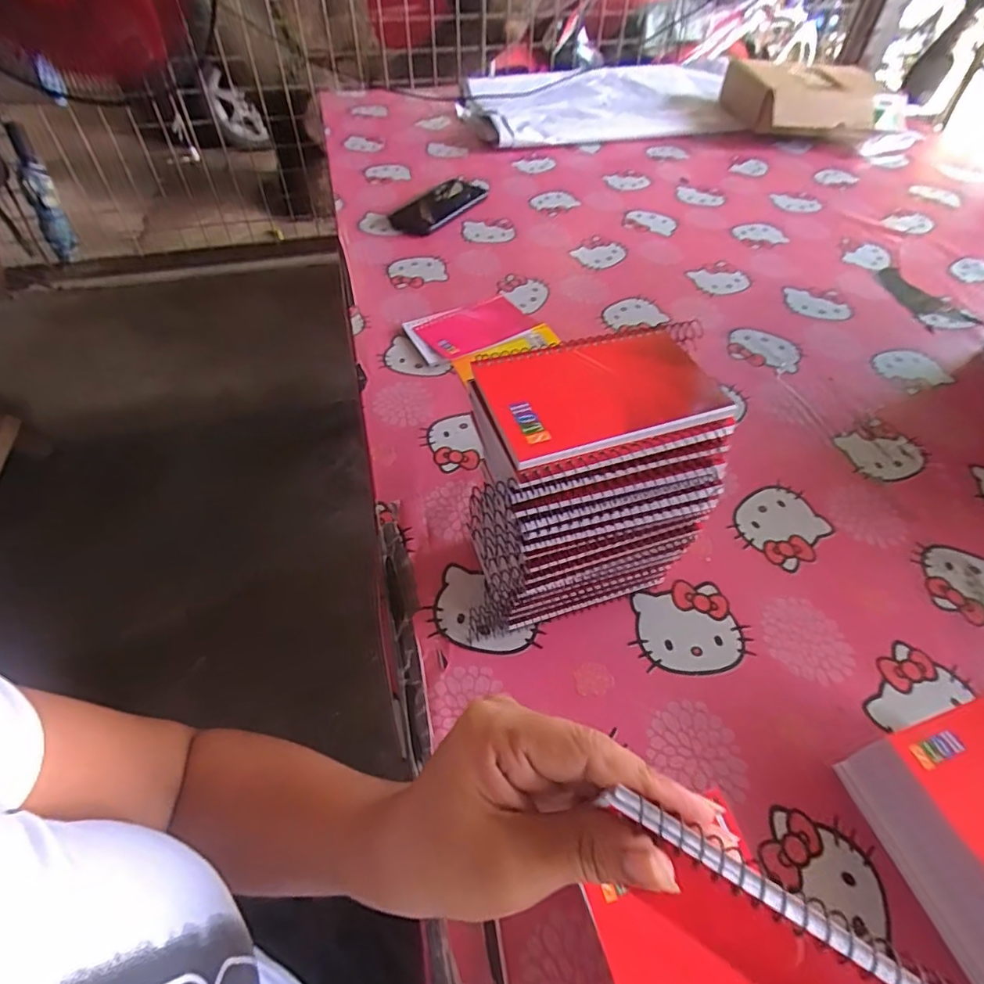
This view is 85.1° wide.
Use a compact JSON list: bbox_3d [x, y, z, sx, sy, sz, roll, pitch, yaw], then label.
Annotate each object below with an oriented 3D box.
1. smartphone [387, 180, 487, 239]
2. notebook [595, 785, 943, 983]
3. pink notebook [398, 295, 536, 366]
[{"bbox_3d":[-0.076,-0.434,0.812,0.074,0.016,0.166,29,56,19],"label":"smartphone"},{"bbox_3d":[0.098,0.152,0.178,0.135,0.081,0.019,26,55,17],"label":"notebook"},{"bbox_3d":[-0.024,-0.193,0.628,0.143,0.011,0.078,-24,57,-20],"label":"pink notebook"}]

